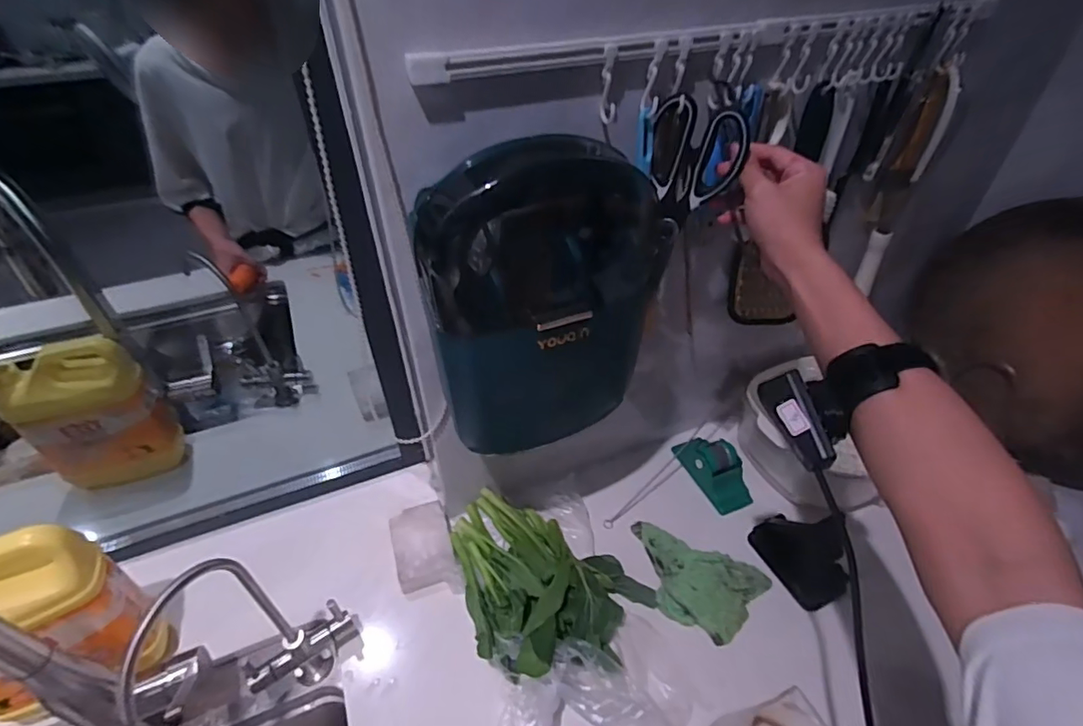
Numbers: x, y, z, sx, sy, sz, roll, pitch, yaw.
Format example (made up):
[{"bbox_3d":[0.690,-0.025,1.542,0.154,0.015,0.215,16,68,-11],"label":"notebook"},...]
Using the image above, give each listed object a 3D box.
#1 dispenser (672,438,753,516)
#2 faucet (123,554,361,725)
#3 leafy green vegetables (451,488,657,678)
[{"bbox_3d":[0.248,0.147,0.759,0.064,0.048,0.120,-19,45,-19],"label":"dispenser"},{"bbox_3d":[-0.270,0.265,0.497,0.049,0.277,0.165,20,45,22],"label":"faucet"},{"bbox_3d":[-0.015,0.253,0.615,0.253,0.081,0.187,23,47,24],"label":"leafy green vegetables"}]

